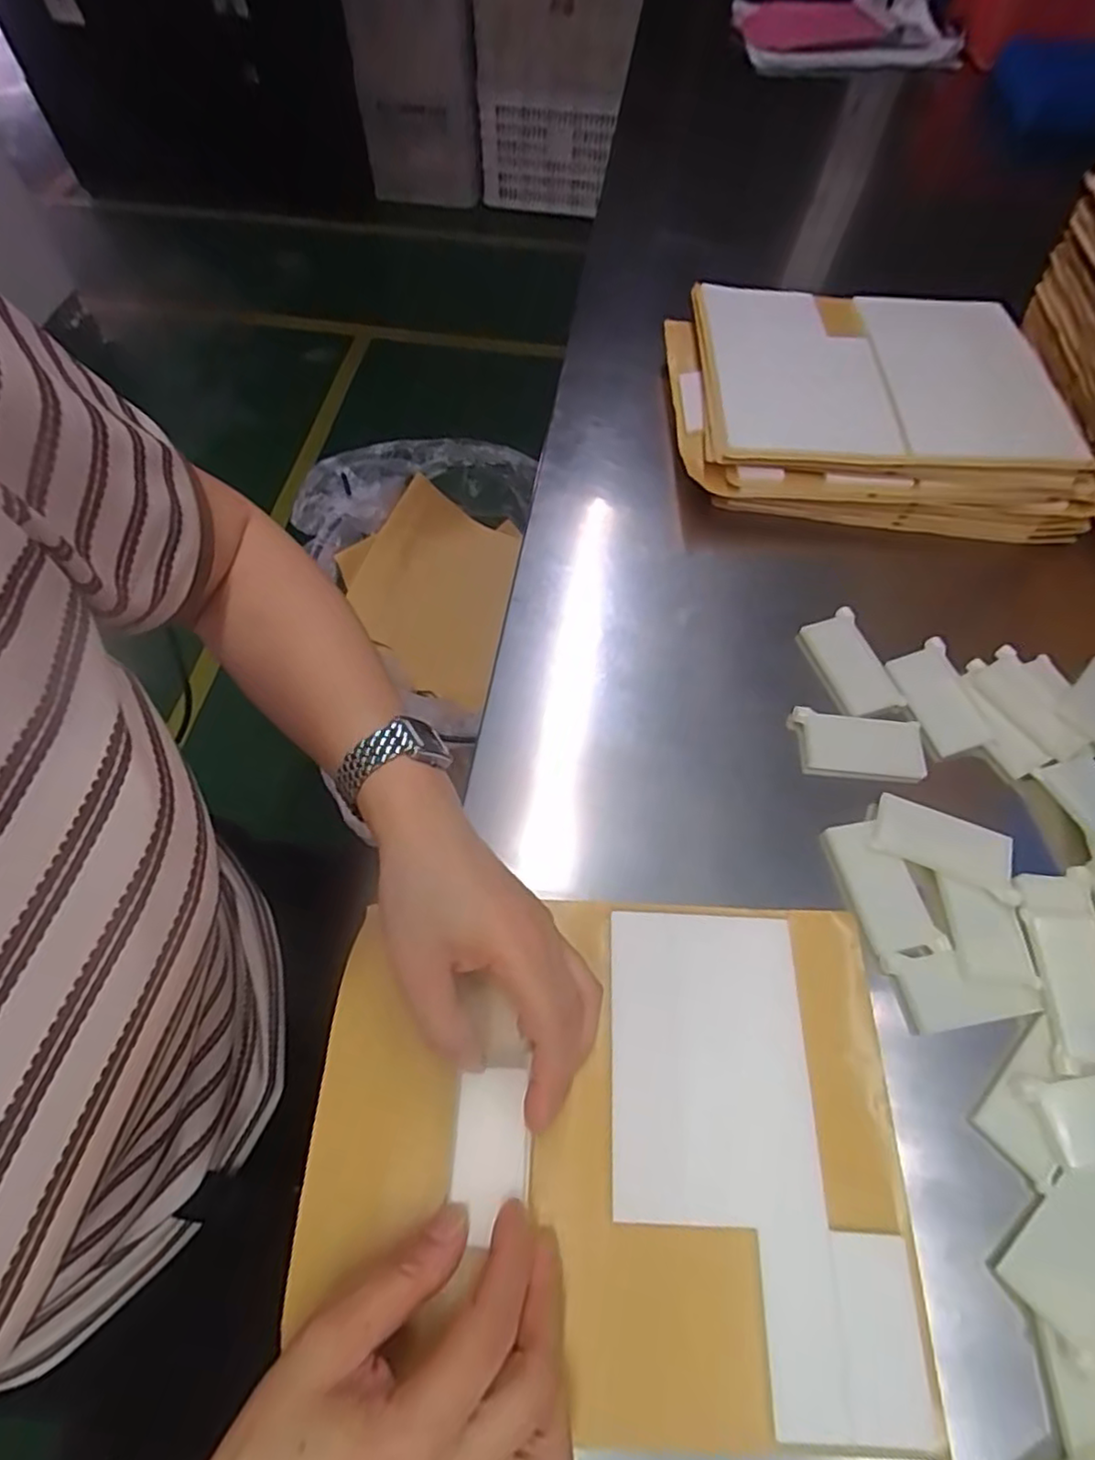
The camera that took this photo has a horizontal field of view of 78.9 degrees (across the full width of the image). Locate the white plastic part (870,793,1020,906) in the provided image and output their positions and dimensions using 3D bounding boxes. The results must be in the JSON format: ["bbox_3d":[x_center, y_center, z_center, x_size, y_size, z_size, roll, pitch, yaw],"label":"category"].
[{"bbox_3d":[0.228,0.066,0.381,0.076,0.005,0.038,23,65,14],"label":"white plastic part"}]

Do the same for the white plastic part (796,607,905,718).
[{"bbox_3d":[0.203,-0.045,0.444,0.039,0.008,0.075,-17,63,-7],"label":"white plastic part"}]

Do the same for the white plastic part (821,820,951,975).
[{"bbox_3d":[0.186,0.089,0.372,0.040,0.004,0.077,-17,63,-7],"label":"white plastic part"}]

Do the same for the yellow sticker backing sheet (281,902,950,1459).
[{"bbox_3d":[0.025,0.190,0.316,0.274,0.022,0.209,1,62,3],"label":"yellow sticker backing sheet"}]

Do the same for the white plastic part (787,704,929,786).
[{"bbox_3d":[0.195,0.009,0.417,0.079,0.008,0.040,5,62,5],"label":"white plastic part"}]

